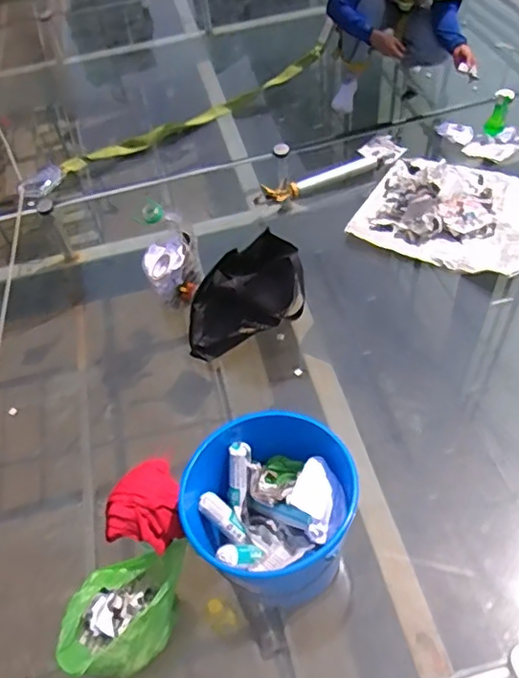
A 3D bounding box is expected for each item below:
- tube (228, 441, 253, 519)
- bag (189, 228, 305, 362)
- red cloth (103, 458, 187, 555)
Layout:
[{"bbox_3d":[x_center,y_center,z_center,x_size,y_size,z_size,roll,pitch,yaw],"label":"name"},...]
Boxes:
[{"bbox_3d":[-0.045,0.305,1.254,0.048,0.035,0.155,4,93,9],"label":"tube"},{"bbox_3d":[-0.053,-0.132,1.703,0.368,0.317,0.156,-13,51,-4],"label":"bag"},{"bbox_3d":[-0.240,0.366,1.263,0.179,0.096,0.166,9,53,13],"label":"red cloth"}]

